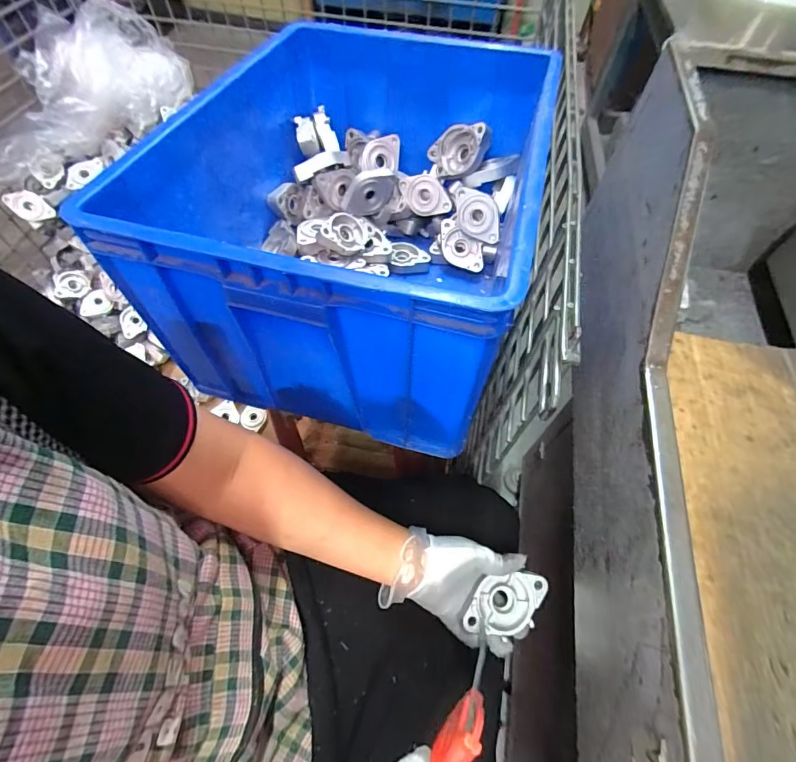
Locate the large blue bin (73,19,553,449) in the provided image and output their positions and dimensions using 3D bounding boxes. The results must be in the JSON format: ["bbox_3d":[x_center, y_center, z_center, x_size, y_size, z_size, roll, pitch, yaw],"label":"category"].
[{"bbox_3d":[-0.051,-0.241,0.570,0.426,0.271,0.533,15,60,7],"label":"large blue bin"}]

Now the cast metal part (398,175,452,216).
[{"bbox_3d":[0.051,-0.323,0.724,0.080,0.067,0.033,-4,21,19],"label":"cast metal part"}]

